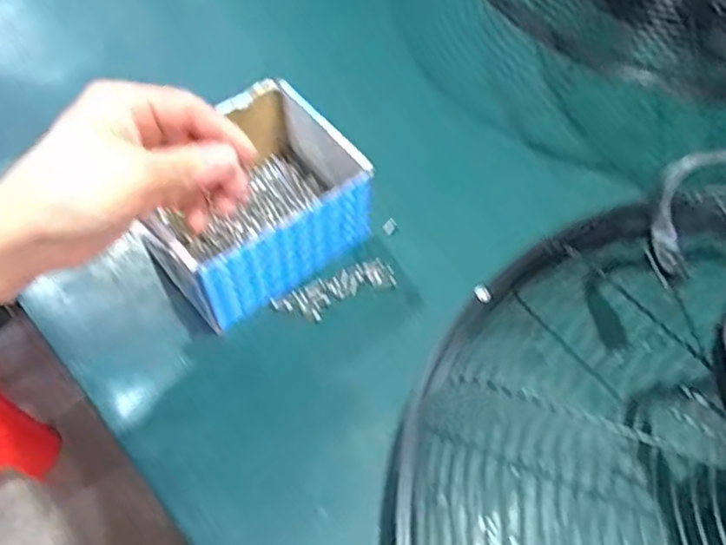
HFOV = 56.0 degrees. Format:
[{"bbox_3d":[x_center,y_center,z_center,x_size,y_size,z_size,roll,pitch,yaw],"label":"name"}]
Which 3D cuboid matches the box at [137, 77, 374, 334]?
[{"bbox_3d":[-0.074,-0.046,0.457,0.142,0.072,0.109,-36,63,-17],"label":"box"}]

